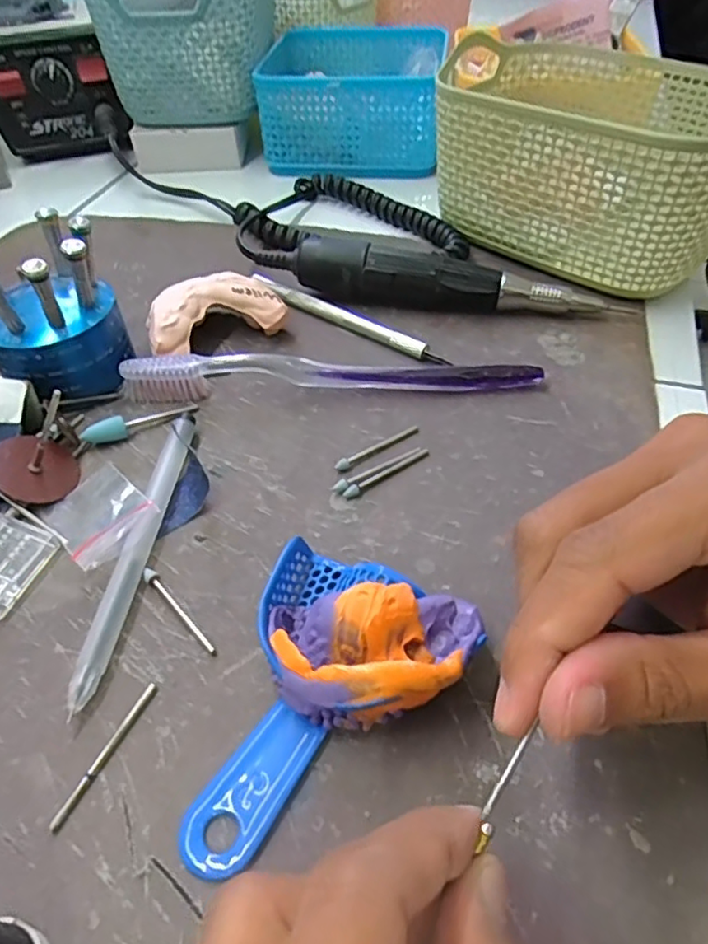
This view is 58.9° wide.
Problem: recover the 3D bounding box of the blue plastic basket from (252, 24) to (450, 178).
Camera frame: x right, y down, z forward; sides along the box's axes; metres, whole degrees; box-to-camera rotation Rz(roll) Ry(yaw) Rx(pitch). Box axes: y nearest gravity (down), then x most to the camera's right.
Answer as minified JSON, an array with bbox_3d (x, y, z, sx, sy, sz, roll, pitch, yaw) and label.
[{"bbox_3d":[0.002,-0.283,0.472,0.126,0.057,0.130,7,49,9],"label":"blue plastic basket"}]

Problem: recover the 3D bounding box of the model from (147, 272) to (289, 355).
[{"bbox_3d":[-0.068,-0.075,0.308,0.065,0.027,0.039,-21,51,-16],"label":"model"}]

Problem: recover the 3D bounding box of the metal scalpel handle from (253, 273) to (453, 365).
[{"bbox_3d":[-0.005,-0.079,0.322,0.122,0.009,0.004,29,22,27],"label":"metal scalpel handle"}]

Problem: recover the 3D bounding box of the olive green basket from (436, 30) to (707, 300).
[{"bbox_3d":[0.128,-0.174,0.354,0.172,0.082,0.117,34,57,28],"label":"olive green basket"}]

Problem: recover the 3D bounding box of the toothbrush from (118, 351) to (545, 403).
[{"bbox_3d":[-0.010,-0.045,0.283,0.185,0.019,0.011,-1,48,1],"label":"toothbrush"}]

